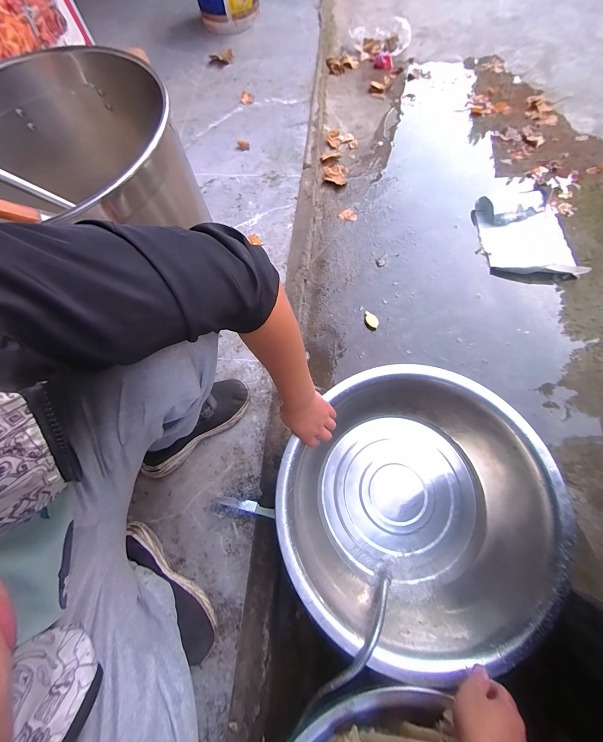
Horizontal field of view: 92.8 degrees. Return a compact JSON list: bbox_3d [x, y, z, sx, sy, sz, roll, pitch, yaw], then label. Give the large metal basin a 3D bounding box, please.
[{"bbox_3d":[0.214,0.271,0.587,0.481,0.187,0.474,-1,69,2],"label":"large metal basin"}]

